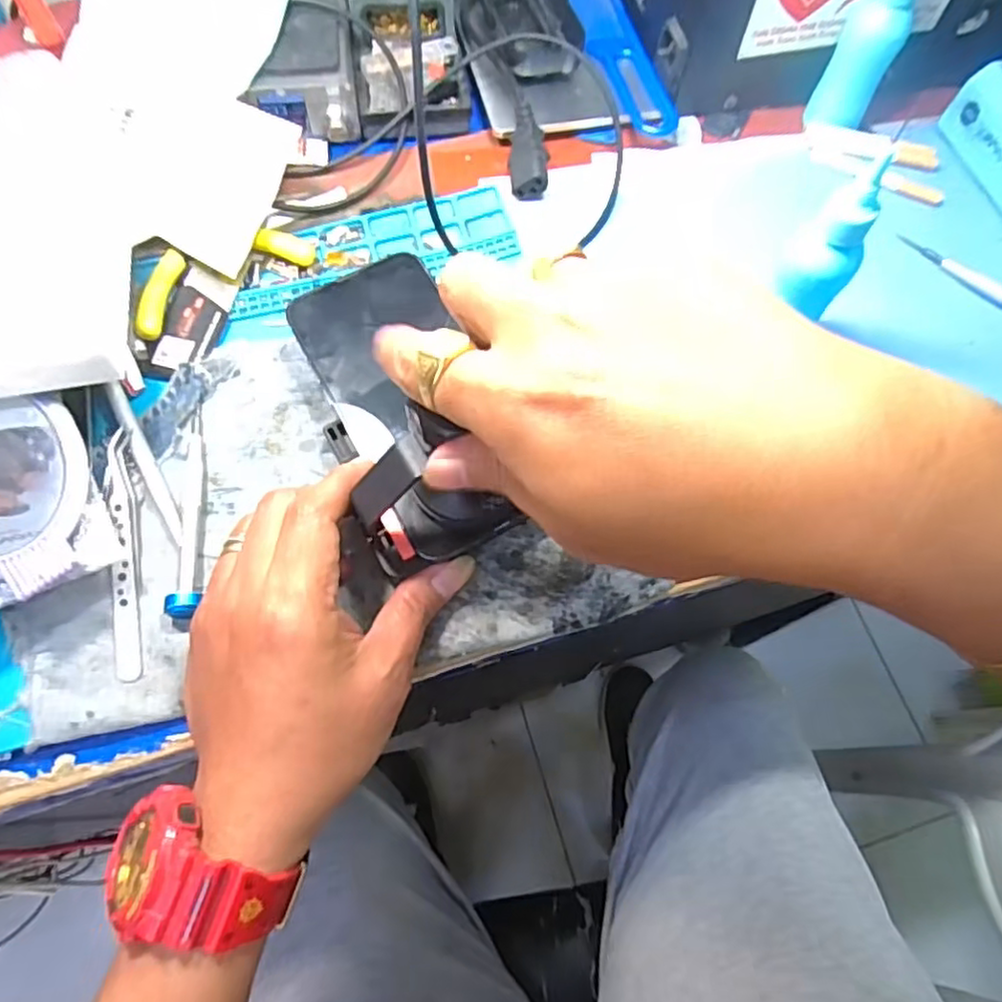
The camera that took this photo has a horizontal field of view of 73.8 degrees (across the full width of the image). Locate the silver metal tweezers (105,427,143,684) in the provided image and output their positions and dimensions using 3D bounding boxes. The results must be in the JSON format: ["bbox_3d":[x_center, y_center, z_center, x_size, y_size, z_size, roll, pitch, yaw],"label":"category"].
[{"bbox_3d":[-0.175,0.022,0.308,0.011,0.013,0.117,-9,68,-7],"label":"silver metal tweezers"}]

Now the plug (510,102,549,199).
[{"bbox_3d":[0.016,-0.217,0.410,0.023,0.020,0.061,-2,67,-4],"label":"plug"}]

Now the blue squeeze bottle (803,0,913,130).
[{"bbox_3d":[0.220,-0.275,0.391,0.032,0.110,0.029,-6,68,-6],"label":"blue squeeze bottle"}]

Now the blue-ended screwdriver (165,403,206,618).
[{"bbox_3d":[-0.150,0.001,0.320,0.011,0.012,0.111,-6,68,-6],"label":"blue-ended screwdriver"}]

